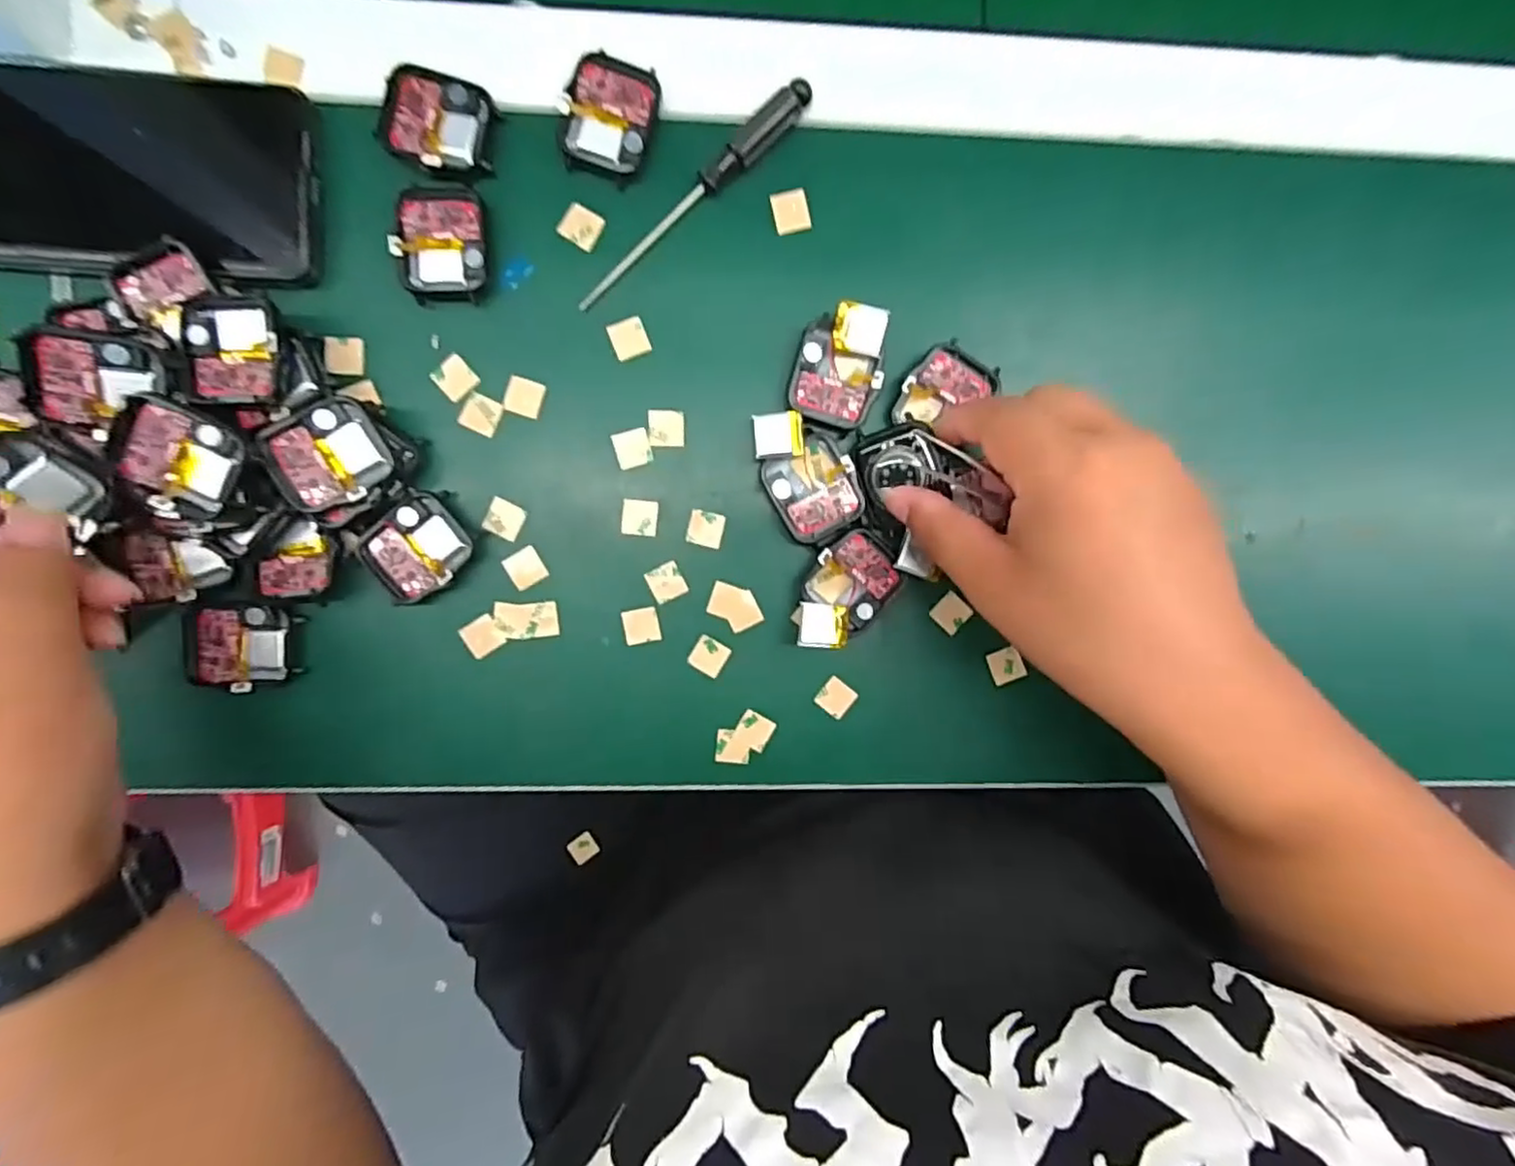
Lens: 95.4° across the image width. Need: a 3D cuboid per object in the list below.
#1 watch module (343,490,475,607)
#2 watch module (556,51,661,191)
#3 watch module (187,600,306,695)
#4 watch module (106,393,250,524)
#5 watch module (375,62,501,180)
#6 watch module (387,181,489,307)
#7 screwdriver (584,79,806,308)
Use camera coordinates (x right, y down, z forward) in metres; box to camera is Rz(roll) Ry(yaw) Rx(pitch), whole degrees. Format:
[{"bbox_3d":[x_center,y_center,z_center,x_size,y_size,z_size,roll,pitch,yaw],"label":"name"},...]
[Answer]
[{"bbox_3d":[-0.148,-0.015,0.300,0.044,0.010,0.041,-37,94,-1],"label":"watch module"},{"bbox_3d":[-0.063,-0.197,0.292,0.037,0.008,0.044,19,92,-4],"label":"watch module"},{"bbox_3d":[-0.222,0.027,0.296,0.045,0.008,0.036,-1,93,-3],"label":"watch module"},{"bbox_3d":[-0.218,-0.048,0.258,0.041,0.007,0.037,30,95,-17],"label":"watch module"},{"bbox_3d":[-0.133,-0.191,0.287,0.045,0.006,0.037,11,92,-4],"label":"watch module"},{"bbox_3d":[-0.133,-0.144,0.292,0.036,0.007,0.048,-3,93,-3],"label":"watch module"},{"bbox_3d":[-0.027,-0.165,0.295,0.129,0.017,0.012,-42,94,0],"label":"screwdriver"}]

